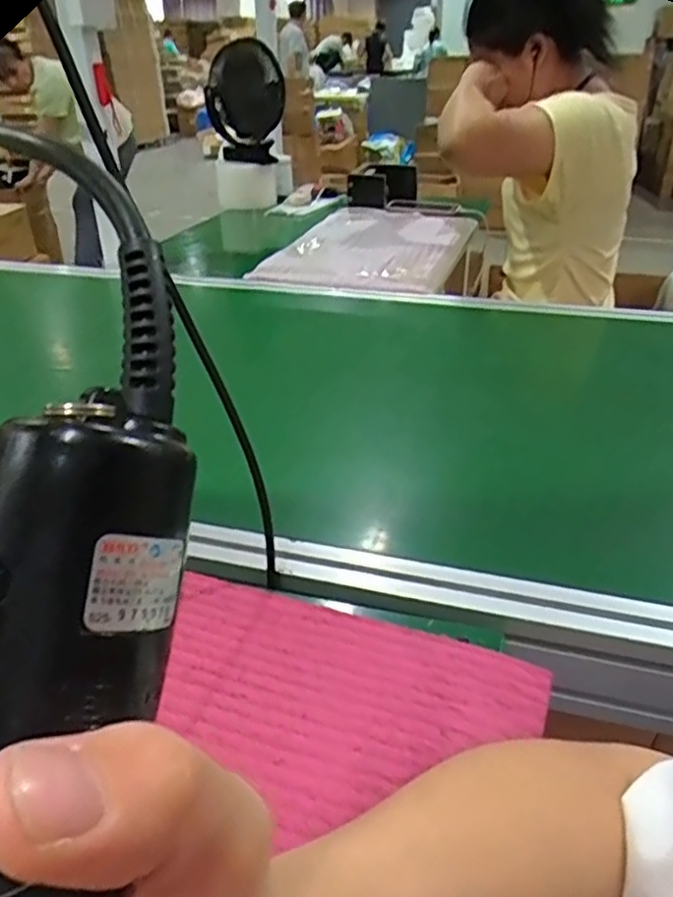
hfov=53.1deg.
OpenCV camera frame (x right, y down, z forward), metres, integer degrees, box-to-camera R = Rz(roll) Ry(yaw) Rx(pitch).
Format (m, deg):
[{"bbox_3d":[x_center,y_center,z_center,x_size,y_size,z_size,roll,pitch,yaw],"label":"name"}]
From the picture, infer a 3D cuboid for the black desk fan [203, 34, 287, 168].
[{"bbox_3d":[-0.203,-0.766,1.508,0.176,0.245,0.179,-3,31,-4],"label":"black desk fan"}]

